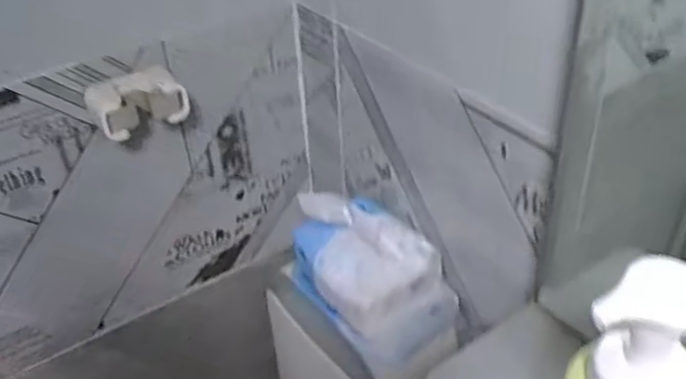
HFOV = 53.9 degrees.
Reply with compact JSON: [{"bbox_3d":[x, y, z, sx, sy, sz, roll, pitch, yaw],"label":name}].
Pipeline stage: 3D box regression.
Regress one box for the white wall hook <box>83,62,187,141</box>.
[{"bbox_3d":[-0.183,-0.078,0.609,0.081,0.048,0.046,-22,40,-23],"label":"white wall hook"}]

